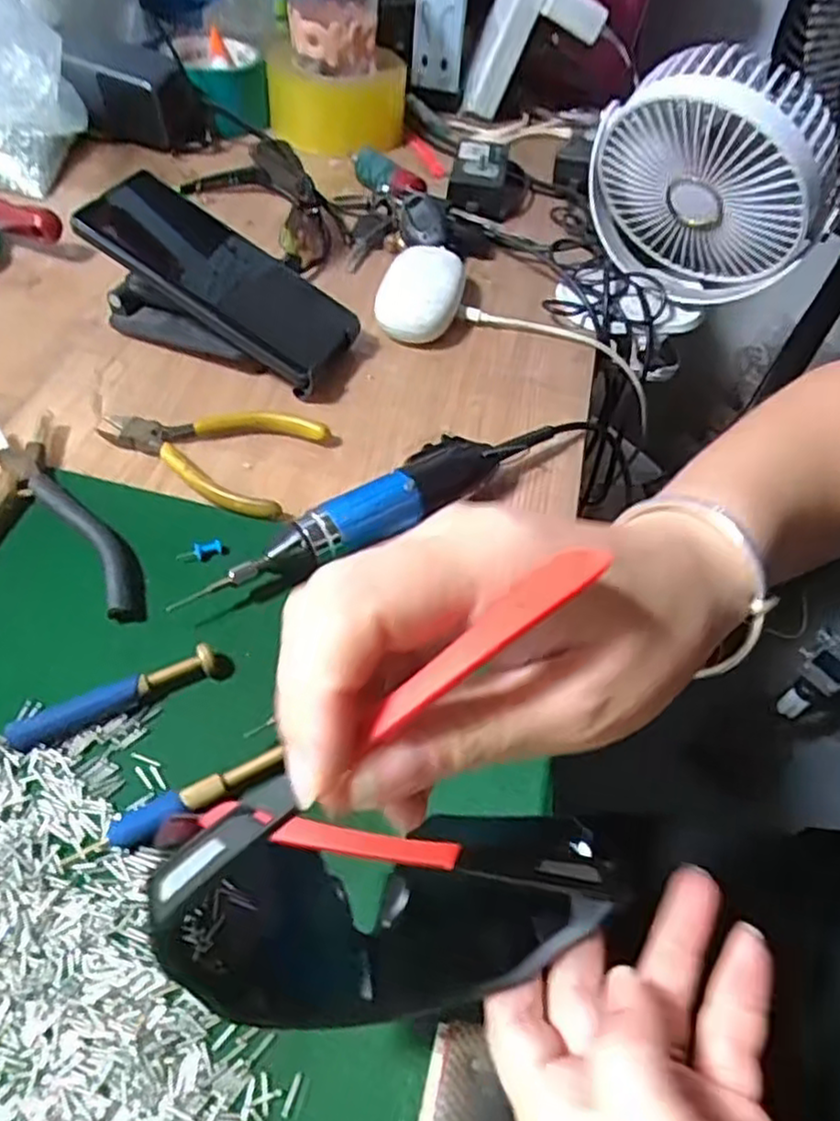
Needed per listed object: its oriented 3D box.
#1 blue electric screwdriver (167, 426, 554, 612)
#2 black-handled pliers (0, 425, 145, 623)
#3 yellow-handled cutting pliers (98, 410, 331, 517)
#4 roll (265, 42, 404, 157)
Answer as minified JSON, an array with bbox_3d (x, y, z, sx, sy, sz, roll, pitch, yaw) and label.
[{"bbox_3d":[-0.015,-0.026,0.377,0.217,0.032,0.033,-32,61,-26],"label":"blue electric screwdriver"},{"bbox_3d":[-0.188,-0.021,0.370,0.089,0.014,0.129,-5,53,-10],"label":"black-handled pliers"},{"bbox_3d":[-0.125,-0.068,0.416,0.125,0.015,0.076,18,52,8],"label":"yellow-handled cutting pliers"},{"bbox_3d":[-0.081,-0.465,0.705,0.133,0.056,0.134,0,52,-5],"label":"roll"}]

